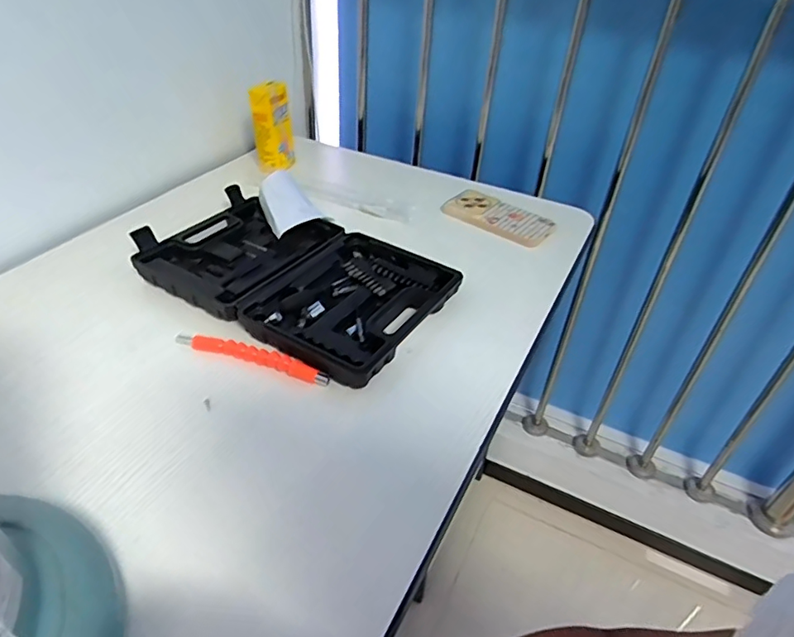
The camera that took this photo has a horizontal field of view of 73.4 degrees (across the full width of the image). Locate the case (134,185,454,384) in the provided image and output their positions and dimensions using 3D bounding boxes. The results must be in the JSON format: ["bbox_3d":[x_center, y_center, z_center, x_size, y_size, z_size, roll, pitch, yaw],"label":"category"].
[{"bbox_3d":[-0.118,-0.056,0.626,0.342,0.032,0.211,25,44,24],"label":"case"}]

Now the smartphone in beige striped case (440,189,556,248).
[{"bbox_3d":[0.150,-0.152,0.778,0.153,0.016,0.074,26,44,25],"label":"smartphone in beige striped case"}]

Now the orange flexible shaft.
[{"bbox_3d":[-0.145,0.036,0.530,0.165,0.010,0.018,15,40,14],"label":"orange flexible shaft"}]

